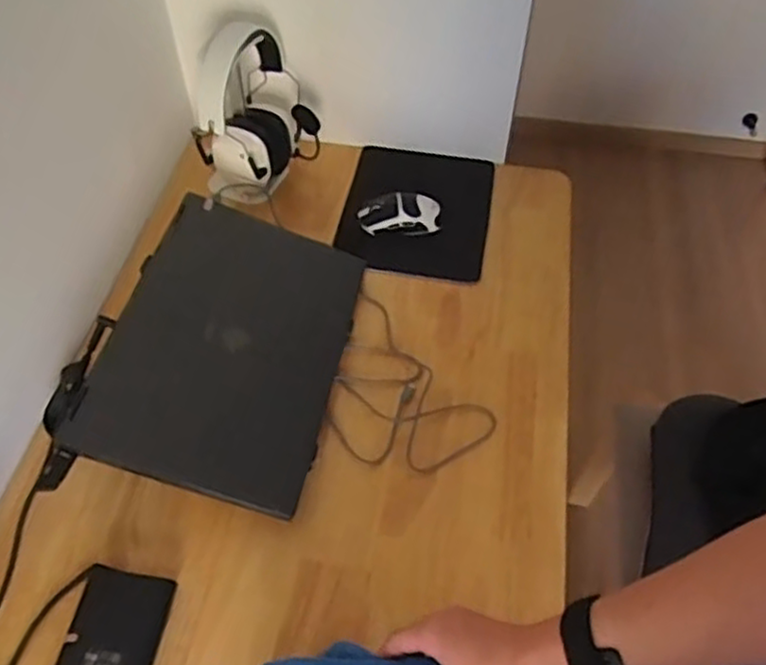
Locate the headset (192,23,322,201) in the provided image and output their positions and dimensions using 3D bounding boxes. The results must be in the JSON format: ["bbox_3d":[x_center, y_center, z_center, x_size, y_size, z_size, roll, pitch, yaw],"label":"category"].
[{"bbox_3d":[-0.180,-0.311,1.015,0.110,0.218,0.183,38,61,25],"label":"headset"}]

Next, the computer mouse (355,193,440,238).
[{"bbox_3d":[0.023,-0.174,1.036,0.119,0.039,0.063,1,53,0],"label":"computer mouse"}]

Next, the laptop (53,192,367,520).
[{"bbox_3d":[-0.177,0.014,0.849,0.252,0.025,0.365,23,54,-13],"label":"laptop"}]

